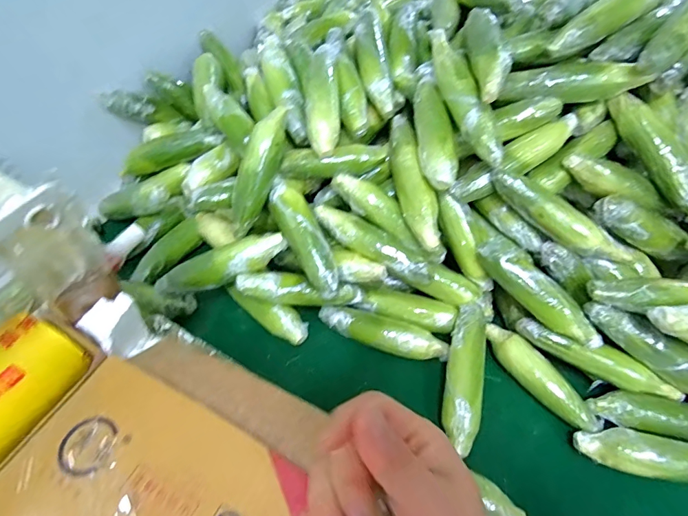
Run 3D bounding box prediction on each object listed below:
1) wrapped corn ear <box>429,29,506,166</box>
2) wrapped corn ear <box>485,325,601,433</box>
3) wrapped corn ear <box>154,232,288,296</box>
[{"bbox_3d":[0.179,-0.256,0.645,0.042,0.046,0.263,-10,67,-13],"label":"wrapped corn ear"},{"bbox_3d":[0.305,0.183,0.661,0.042,0.042,0.203,-33,60,-28],"label":"wrapped corn ear"},{"bbox_3d":[-0.193,0.013,0.672,0.214,0.043,0.049,-21,53,3],"label":"wrapped corn ear"}]

